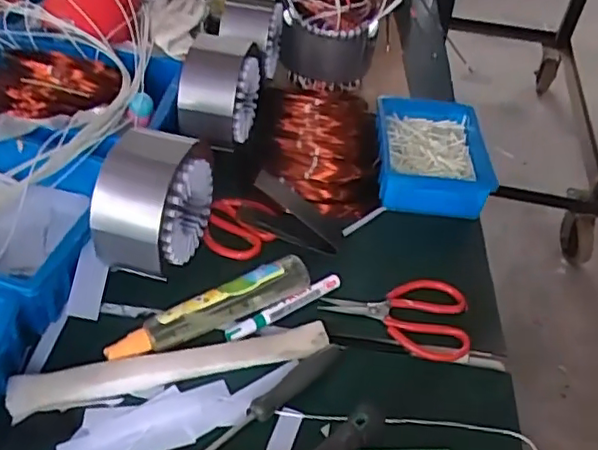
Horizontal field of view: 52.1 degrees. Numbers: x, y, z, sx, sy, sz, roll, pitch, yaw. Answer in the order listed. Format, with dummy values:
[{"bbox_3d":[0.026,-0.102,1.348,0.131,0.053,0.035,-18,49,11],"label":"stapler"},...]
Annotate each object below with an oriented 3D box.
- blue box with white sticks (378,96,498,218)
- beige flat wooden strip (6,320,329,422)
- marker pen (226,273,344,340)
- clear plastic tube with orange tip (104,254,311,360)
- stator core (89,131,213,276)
[{"bbox_3d":[0.182,-0.105,0.834,0.150,0.056,0.230,7,43,1],"label":"blue box with white sticks"},{"bbox_3d":[-0.118,0.133,0.585,0.293,0.018,0.035,-9,45,-14],"label":"beige flat wooden strip"},{"bbox_3d":[-0.014,0.086,0.646,0.141,0.011,0.020,-22,49,-26],"label":"marker pen"},{"bbox_3d":[-0.087,0.083,0.622,0.213,0.040,0.034,-18,48,-23],"label":"clear plastic tube with orange tip"},{"bbox_3d":[-0.150,-0.018,0.647,0.090,0.148,0.124,12,44,7],"label":"stator core"}]

